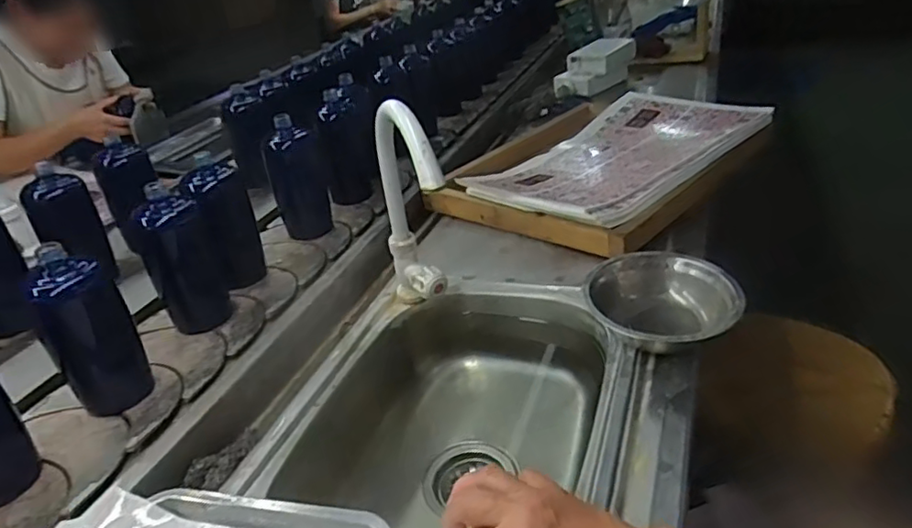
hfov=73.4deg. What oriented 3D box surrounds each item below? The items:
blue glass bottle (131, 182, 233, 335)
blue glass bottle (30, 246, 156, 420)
[{"bbox_3d":[-0.340,-0.004,0.767,0.056,0.169,0.059,-3,32,9],"label":"blue glass bottle"},{"bbox_3d":[-0.389,0.073,0.647,0.078,0.168,0.059,-11,32,-3],"label":"blue glass bottle"}]

